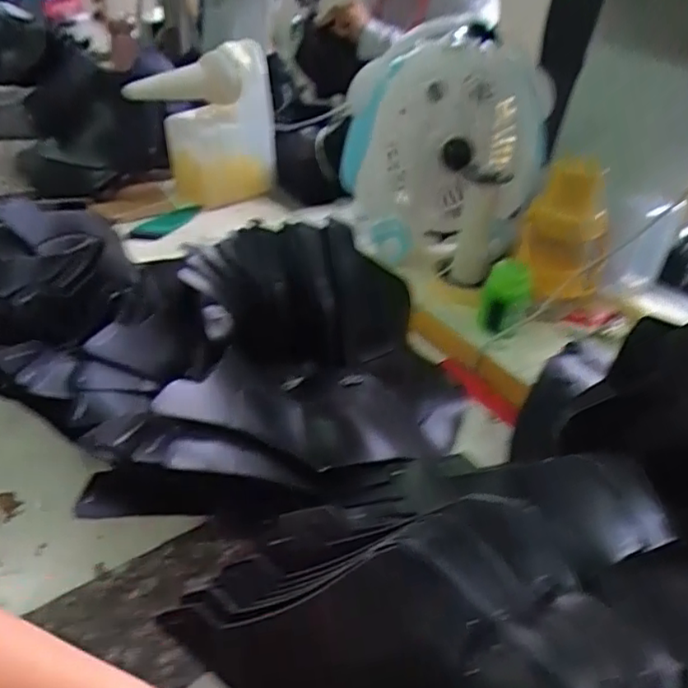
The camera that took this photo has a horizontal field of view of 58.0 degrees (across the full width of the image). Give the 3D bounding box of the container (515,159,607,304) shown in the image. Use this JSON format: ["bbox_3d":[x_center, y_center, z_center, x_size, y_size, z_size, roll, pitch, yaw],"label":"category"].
[{"bbox_3d":[0.240,-0.123,0.668,0.087,0.137,0.076,17,36,20],"label":"container"}]

